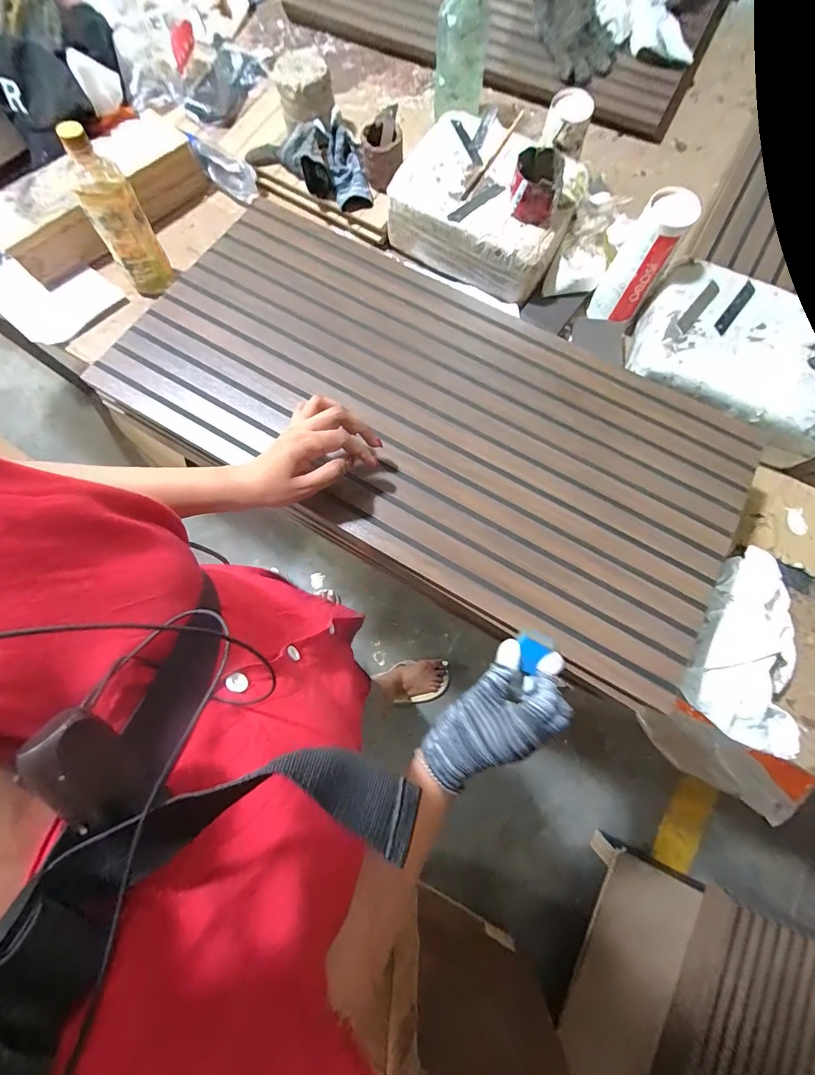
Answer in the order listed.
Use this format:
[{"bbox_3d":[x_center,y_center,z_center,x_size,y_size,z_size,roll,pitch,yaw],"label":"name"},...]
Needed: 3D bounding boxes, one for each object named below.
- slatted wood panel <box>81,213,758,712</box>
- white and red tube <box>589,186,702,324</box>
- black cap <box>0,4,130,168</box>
[{"bbox_3d":[0.020,-0.155,0.501,0.749,0.030,0.388,29,76,6],"label":"slatted wood panel"},{"bbox_3d":[0.334,-0.396,0.583,0.067,0.168,0.060,35,81,7],"label":"white and red tube"},{"bbox_3d":[-0.571,-0.764,0.680,0.231,0.100,0.231,0,78,1],"label":"black cap"}]

